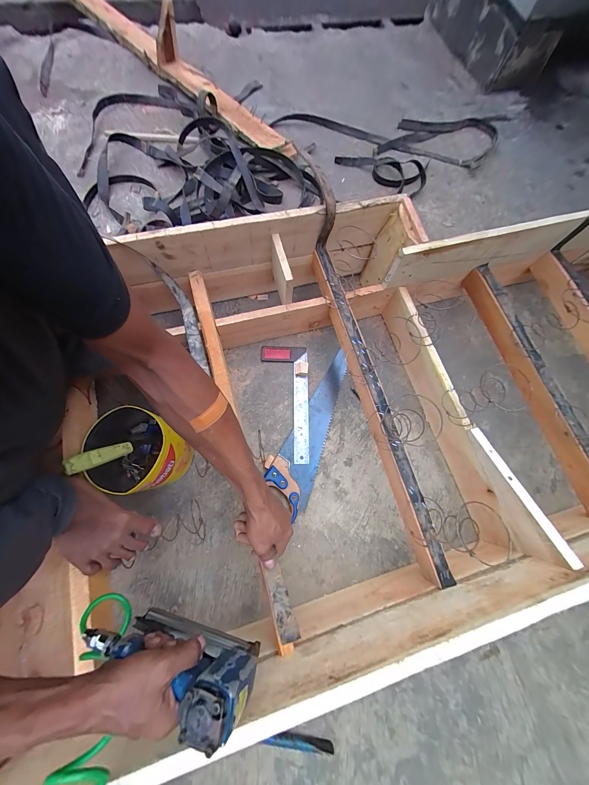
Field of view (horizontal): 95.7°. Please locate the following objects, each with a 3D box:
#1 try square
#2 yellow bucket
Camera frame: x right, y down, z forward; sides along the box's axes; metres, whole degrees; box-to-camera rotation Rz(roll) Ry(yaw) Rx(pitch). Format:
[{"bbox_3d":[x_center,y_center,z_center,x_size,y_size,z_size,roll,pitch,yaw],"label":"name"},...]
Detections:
[{"bbox_3d":[-0.024,0.023,0.676,0.117,0.013,0.301,0,76,-4],"label":"try square"},{"bbox_3d":[-0.310,0.127,0.555,0.143,0.166,0.149,1,75,-4],"label":"yellow bucket"}]

